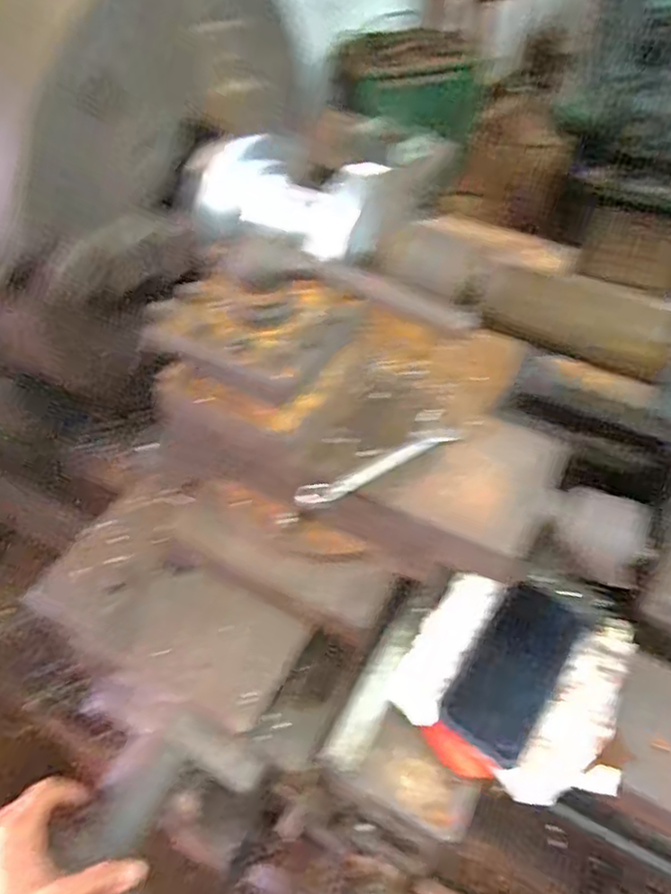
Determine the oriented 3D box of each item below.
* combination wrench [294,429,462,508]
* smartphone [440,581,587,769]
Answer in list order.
[{"bbox_3d":[0.034,0.015,0.557,0.153,0.013,0.028,-23,53,-21],"label":"combination wrench"},{"bbox_3d":[0.161,0.196,0.597,0.075,0.010,0.166,29,53,21],"label":"smartphone"}]

